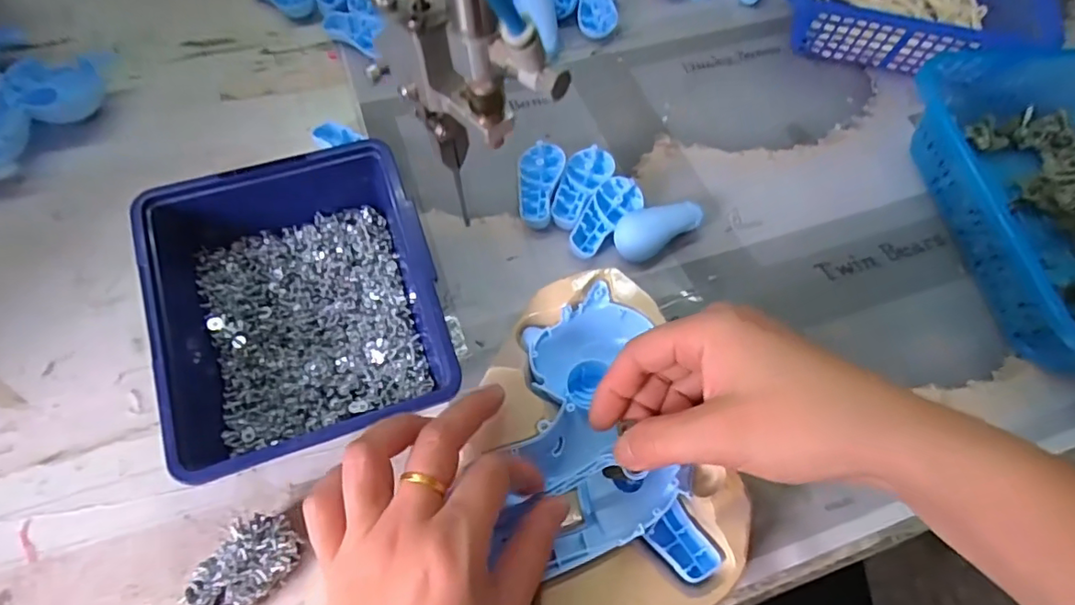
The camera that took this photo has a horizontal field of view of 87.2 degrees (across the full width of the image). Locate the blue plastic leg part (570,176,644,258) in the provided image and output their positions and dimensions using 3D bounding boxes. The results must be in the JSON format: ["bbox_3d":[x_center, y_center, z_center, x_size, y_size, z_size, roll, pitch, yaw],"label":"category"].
[{"bbox_3d":[0.047,-0.061,0.399,0.030,0.013,0.068,35,66,15],"label":"blue plastic leg part"}]

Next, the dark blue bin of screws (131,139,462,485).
[{"bbox_3d":[-0.133,0.001,0.327,0.143,0.076,0.172,-16,64,-11],"label":"dark blue bin of screws"}]

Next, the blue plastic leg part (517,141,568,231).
[{"bbox_3d":[0.000,-0.086,0.413,0.032,0.017,0.067,12,62,3],"label":"blue plastic leg part"}]

